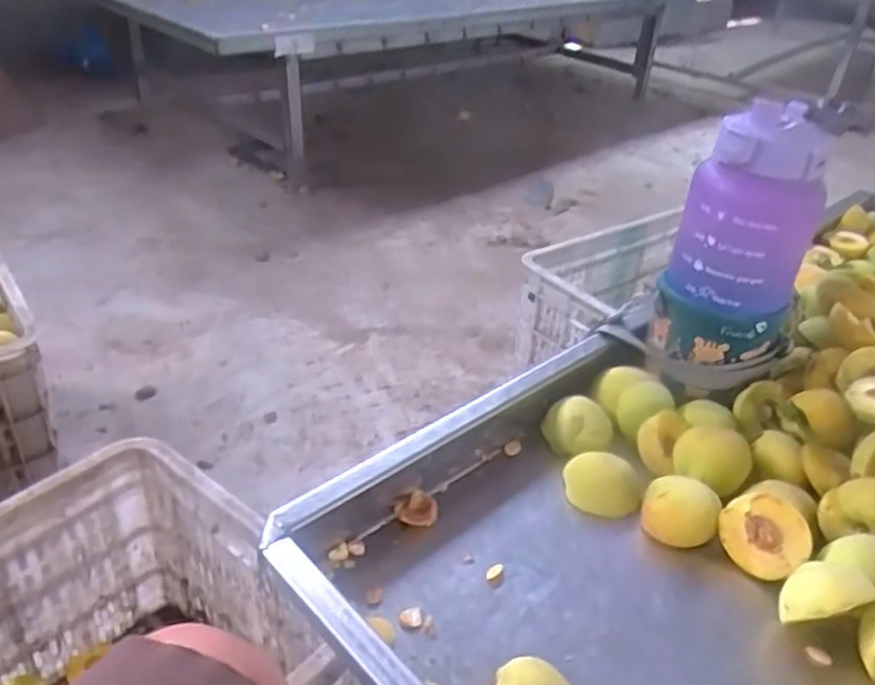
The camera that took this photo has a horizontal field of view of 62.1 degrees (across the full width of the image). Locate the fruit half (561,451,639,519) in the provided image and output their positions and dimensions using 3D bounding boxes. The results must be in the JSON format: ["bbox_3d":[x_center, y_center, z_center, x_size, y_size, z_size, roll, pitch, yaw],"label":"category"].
[{"bbox_3d":[0.136,0.117,0.604,0.059,0.025,0.053,5,34,0],"label":"fruit half"}]

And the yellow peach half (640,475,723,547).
[{"bbox_3d":[0.194,0.133,0.578,0.056,0.032,0.047,18,36,18],"label":"yellow peach half"}]

